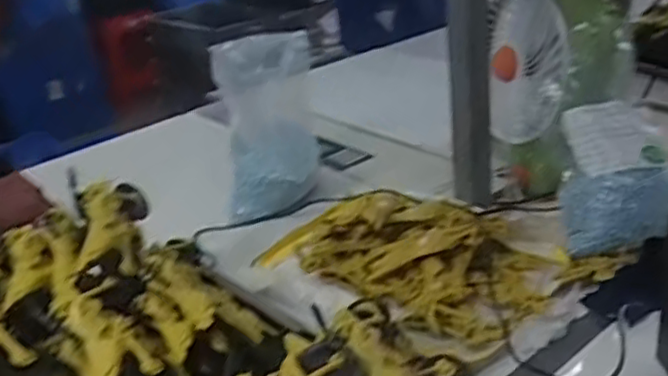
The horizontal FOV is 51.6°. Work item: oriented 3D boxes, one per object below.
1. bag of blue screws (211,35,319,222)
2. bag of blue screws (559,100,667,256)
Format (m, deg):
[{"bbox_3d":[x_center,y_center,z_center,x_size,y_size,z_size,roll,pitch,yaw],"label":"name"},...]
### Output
[{"bbox_3d":[-0.072,-0.069,0.775,0.109,0.200,0.050,-11,27,-9],"label":"bag of blue screws"},{"bbox_3d":[0.284,-0.011,0.687,0.104,0.116,0.092,-1,27,5],"label":"bag of blue screws"}]

